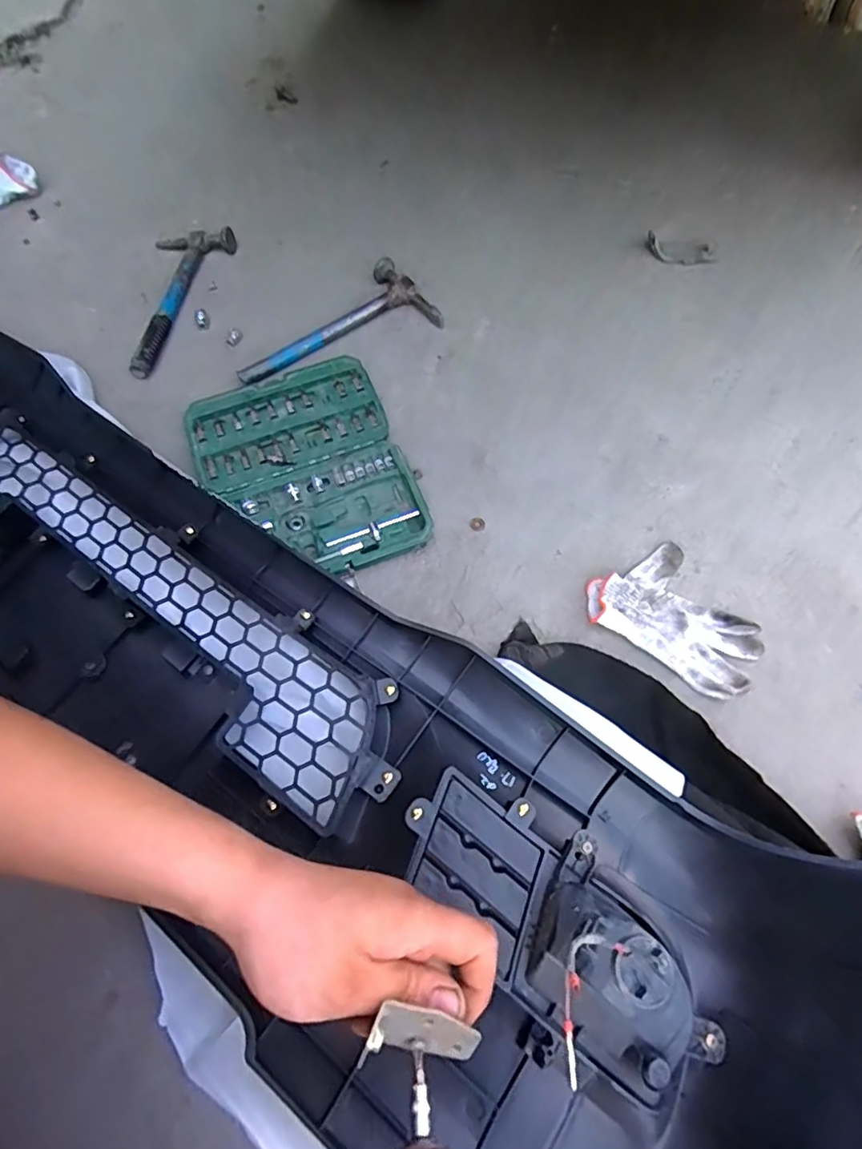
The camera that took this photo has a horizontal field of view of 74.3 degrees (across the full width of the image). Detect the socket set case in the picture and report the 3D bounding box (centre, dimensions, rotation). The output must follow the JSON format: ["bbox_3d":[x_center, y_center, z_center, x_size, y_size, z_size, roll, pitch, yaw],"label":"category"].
[{"bbox_3d":[-0.150,-0.126,0.679,0.226,0.032,0.276,-22,67,-8],"label":"socket set case"}]

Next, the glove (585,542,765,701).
[{"bbox_3d":[0.264,0.054,0.606,0.133,0.021,0.170,-33,69,-12],"label":"glove"}]

